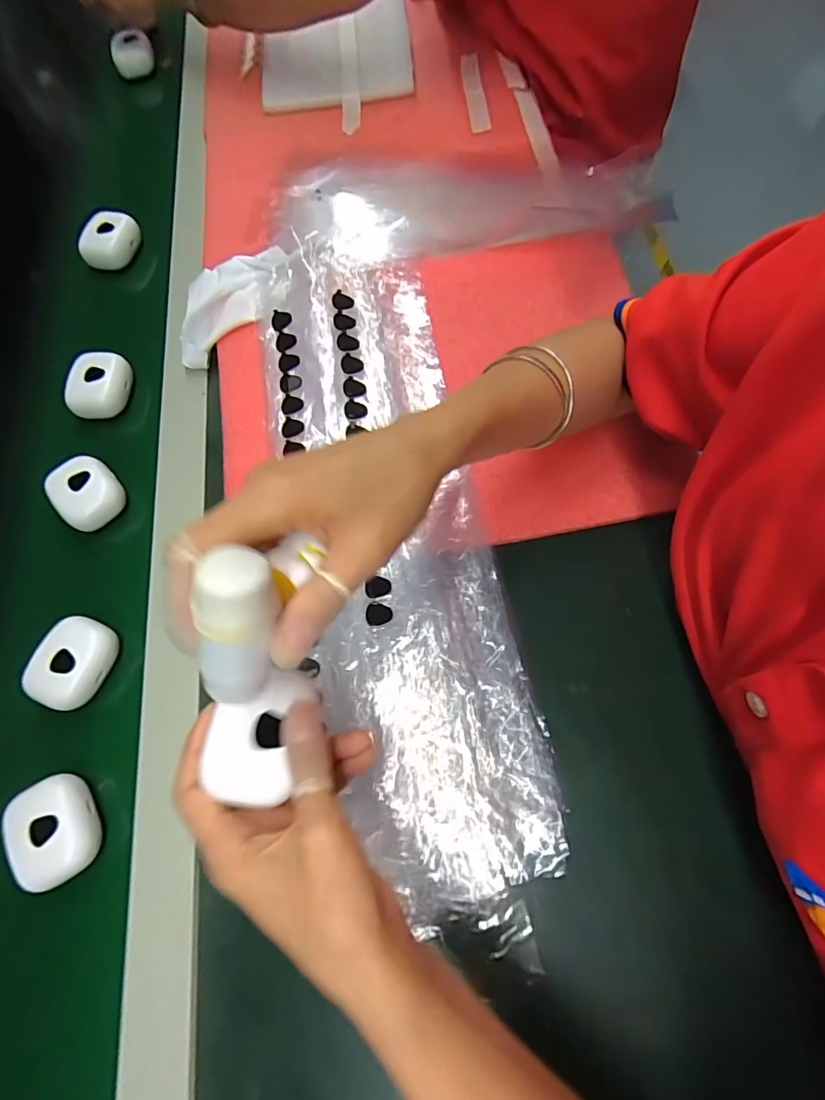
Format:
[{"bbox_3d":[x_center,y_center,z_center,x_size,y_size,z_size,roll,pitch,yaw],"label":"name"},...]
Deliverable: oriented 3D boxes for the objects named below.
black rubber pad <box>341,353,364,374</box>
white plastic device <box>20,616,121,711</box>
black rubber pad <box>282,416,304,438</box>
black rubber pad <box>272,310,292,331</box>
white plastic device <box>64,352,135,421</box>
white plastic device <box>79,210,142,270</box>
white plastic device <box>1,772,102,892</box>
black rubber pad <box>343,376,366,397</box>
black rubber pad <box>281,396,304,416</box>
[{"bbox_3d":[-0.047,-0.146,0.387,0.017,0.006,0.016,-16,69,-1],"label":"black rubber pad"},{"bbox_3d":[-0.232,0.076,0.337,0.040,0.020,0.059,16,72,11],"label":"white plastic device"},{"bbox_3d":[-0.091,-0.092,0.373,0.017,0.004,0.016,19,72,12],"label":"black rubber pad"},{"bbox_3d":[-0.105,-0.185,0.398,0.016,0.006,0.015,-22,69,-3],"label":"black rubber pad"},{"bbox_3d":[-0.268,-0.141,0.422,0.044,0.024,0.055,8,70,9],"label":"white plastic device"},{"bbox_3d":[-0.290,-0.297,0.473,0.042,0.020,0.053,13,71,10],"label":"white plastic device"},{"bbox_3d":[-0.220,0.171,0.301,0.044,0.018,0.059,-37,70,-9],"label":"white plastic device"},{"bbox_3d":[-0.045,-0.126,0.382,0.017,0.004,0.016,-14,69,0],"label":"black rubber pad"},{"bbox_3d":[-0.092,-0.111,0.379,0.017,0.004,0.015,-15,69,0],"label":"black rubber pad"}]

